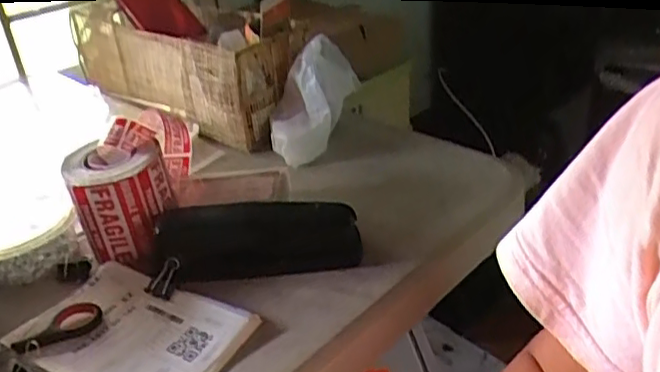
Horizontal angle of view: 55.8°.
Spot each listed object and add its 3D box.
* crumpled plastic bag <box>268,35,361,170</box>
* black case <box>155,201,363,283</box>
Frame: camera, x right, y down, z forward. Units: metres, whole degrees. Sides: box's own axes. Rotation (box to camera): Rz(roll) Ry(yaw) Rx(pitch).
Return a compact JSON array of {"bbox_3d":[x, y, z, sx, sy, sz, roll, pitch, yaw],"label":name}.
[{"bbox_3d":[-0.022,-0.094,0.645,0.064,0.102,0.115,8,32,25],"label":"crumpled plastic bag"},{"bbox_3d":[-0.054,0.040,0.480,0.151,0.049,0.039,-7,28,-1],"label":"black case"}]

